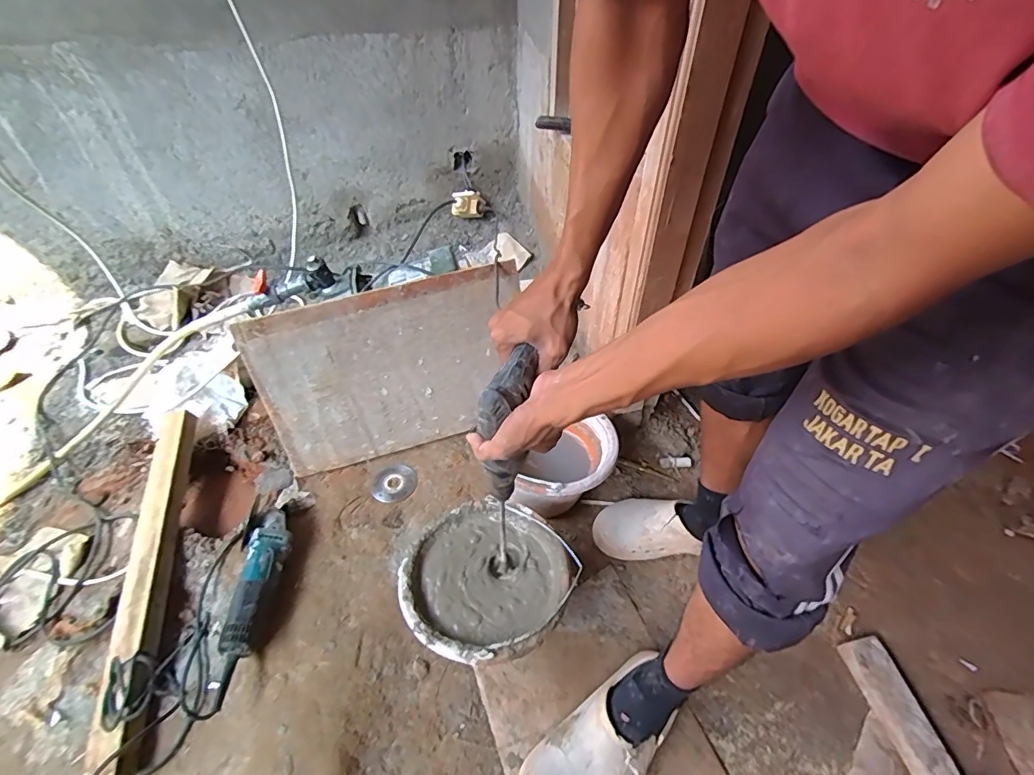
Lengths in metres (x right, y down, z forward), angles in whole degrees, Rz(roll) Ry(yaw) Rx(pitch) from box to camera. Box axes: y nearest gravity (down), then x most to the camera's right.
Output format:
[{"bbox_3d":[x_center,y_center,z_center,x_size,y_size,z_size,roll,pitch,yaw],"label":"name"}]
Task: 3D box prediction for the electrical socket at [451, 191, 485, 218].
[{"bbox_3d":[-0.151,-0.564,1.505,0.104,0.066,0.051,-6,47,-5],"label":"electrical socket"}]

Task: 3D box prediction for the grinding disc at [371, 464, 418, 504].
[{"bbox_3d":[-0.256,0.202,1.030,0.088,0.012,0.087,-1,45,1],"label":"grinding disc"}]

